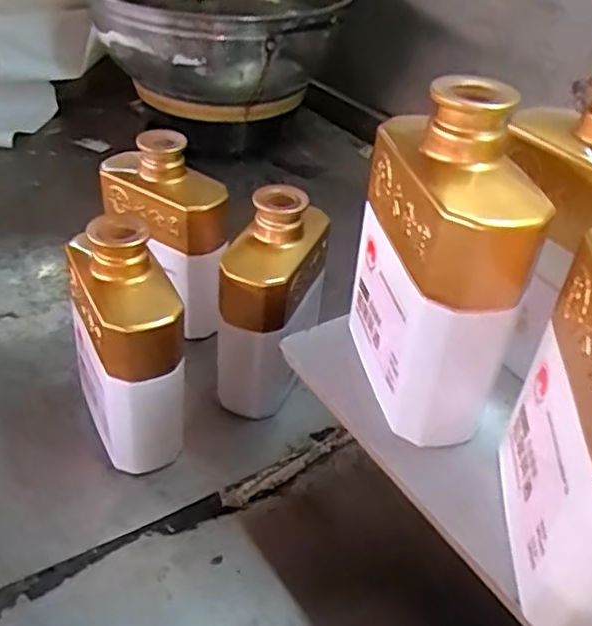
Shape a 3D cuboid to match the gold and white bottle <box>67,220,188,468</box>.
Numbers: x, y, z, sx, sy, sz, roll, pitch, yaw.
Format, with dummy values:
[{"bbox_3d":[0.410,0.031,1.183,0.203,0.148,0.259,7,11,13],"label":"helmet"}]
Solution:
[{"bbox_3d":[-0.115,0.025,0.432,0.054,0.167,0.091,-18,43,-29],"label":"gold and white bottle"}]

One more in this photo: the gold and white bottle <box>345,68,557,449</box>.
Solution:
[{"bbox_3d":[0.068,-0.020,0.317,0.054,0.170,0.099,-8,42,-12],"label":"gold and white bottle"}]

